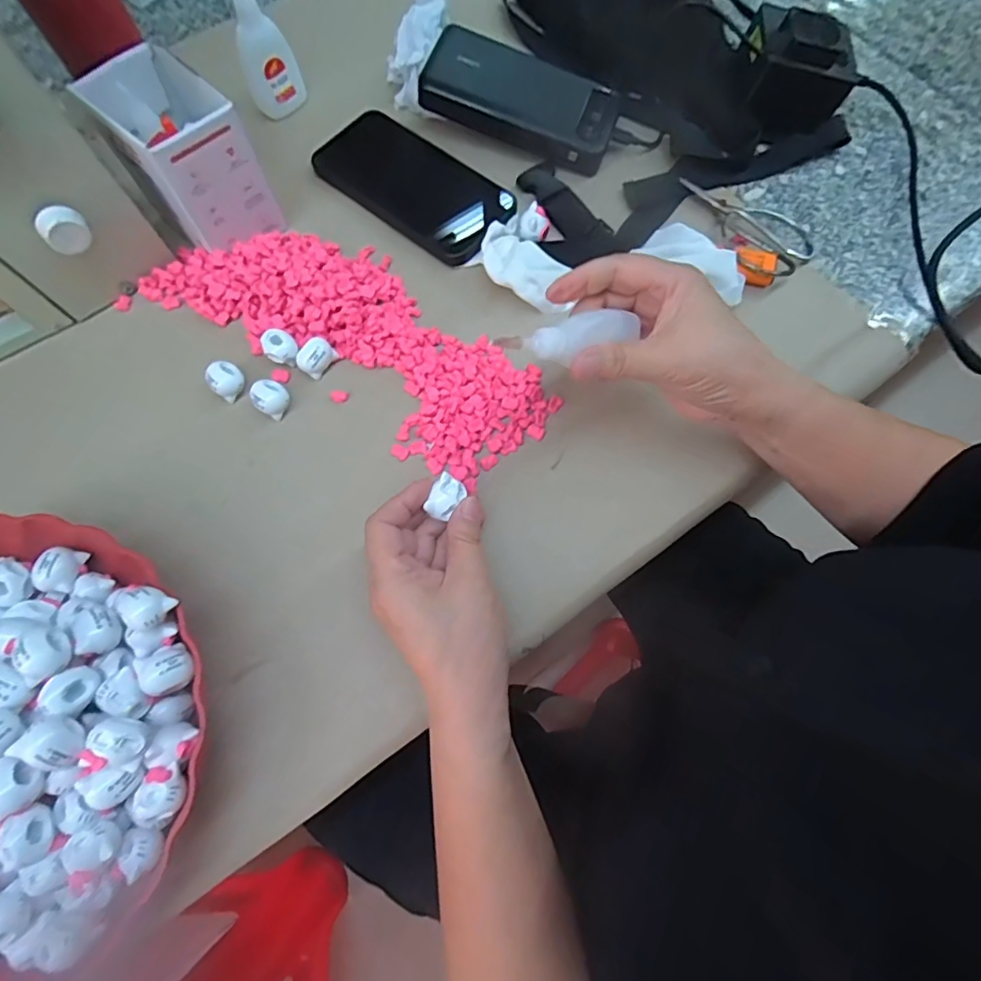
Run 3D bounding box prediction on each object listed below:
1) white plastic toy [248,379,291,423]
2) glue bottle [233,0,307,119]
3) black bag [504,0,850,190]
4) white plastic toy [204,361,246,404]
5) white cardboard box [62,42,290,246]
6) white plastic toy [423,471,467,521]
[{"bbox_3d":[-0.150,-0.063,0.363,0.023,0.018,0.022,-41,75,-13],"label":"white plastic toy"},{"bbox_3d":[-0.178,-0.346,0.420,0.045,0.090,0.028,-21,72,-7],"label":"glue bottle"},{"bbox_3d":[0.142,-0.385,0.441,0.126,0.071,0.304,-32,74,-11],"label":"black bag"},{"bbox_3d":[-0.181,-0.076,0.366,0.022,0.021,0.021,0,71,0],"label":"white plastic toy"},{"bbox_3d":[-0.214,-0.231,0.376,0.076,0.093,0.093,-39,75,-13],"label":"white cardboard box"},{"bbox_3d":[-0.025,0.004,0.307,0.017,0.007,0.023,30,73,10],"label":"white plastic toy"}]

